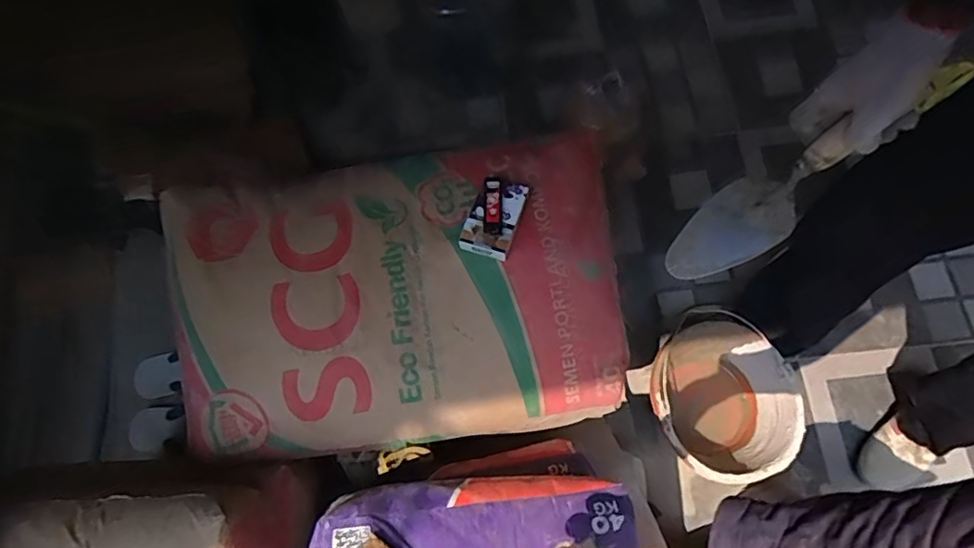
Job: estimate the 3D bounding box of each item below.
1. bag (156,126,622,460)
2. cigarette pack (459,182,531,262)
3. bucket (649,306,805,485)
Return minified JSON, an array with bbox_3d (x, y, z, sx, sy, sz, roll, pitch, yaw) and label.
[{"bbox_3d":[-0.110,0.020,0.679,0.542,0.115,0.362,-8,72,1],"label":"bag"},{"bbox_3d":[0.009,-0.070,0.651,0.060,0.022,0.097,17,74,8],"label":"cigarette pack"},{"bbox_3d":[0.398,0.215,0.954,0.239,0.153,0.253,-1,72,3],"label":"bucket"}]

